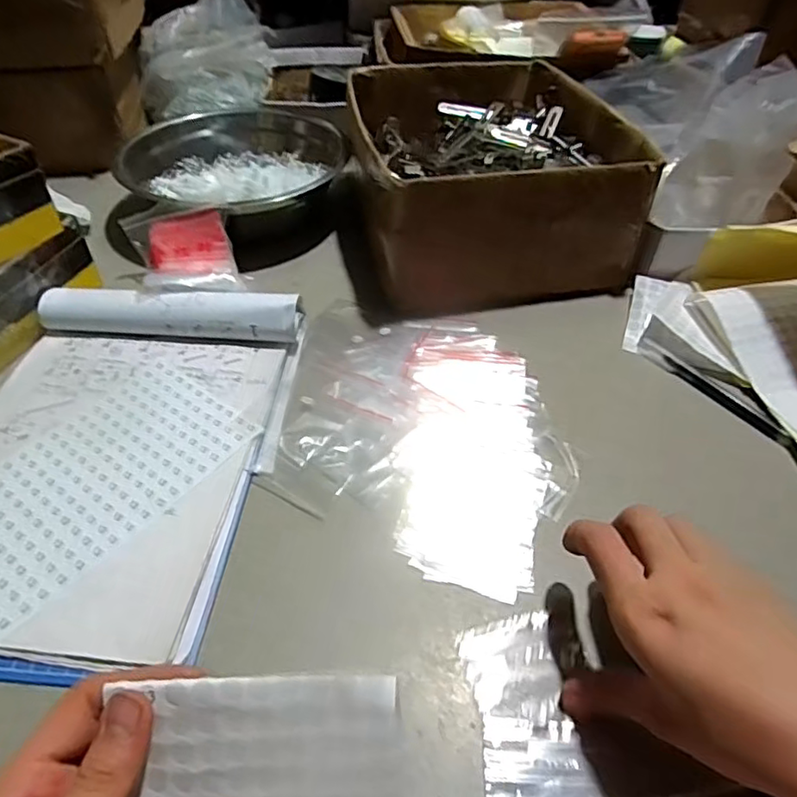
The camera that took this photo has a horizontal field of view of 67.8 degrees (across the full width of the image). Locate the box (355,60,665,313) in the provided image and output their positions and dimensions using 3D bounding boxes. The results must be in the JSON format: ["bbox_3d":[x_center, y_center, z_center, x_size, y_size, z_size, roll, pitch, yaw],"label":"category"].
[{"bbox_3d":[0.087,-0.244,0.640,0.252,0.127,0.305,-6,45,-9],"label":"box"}]

